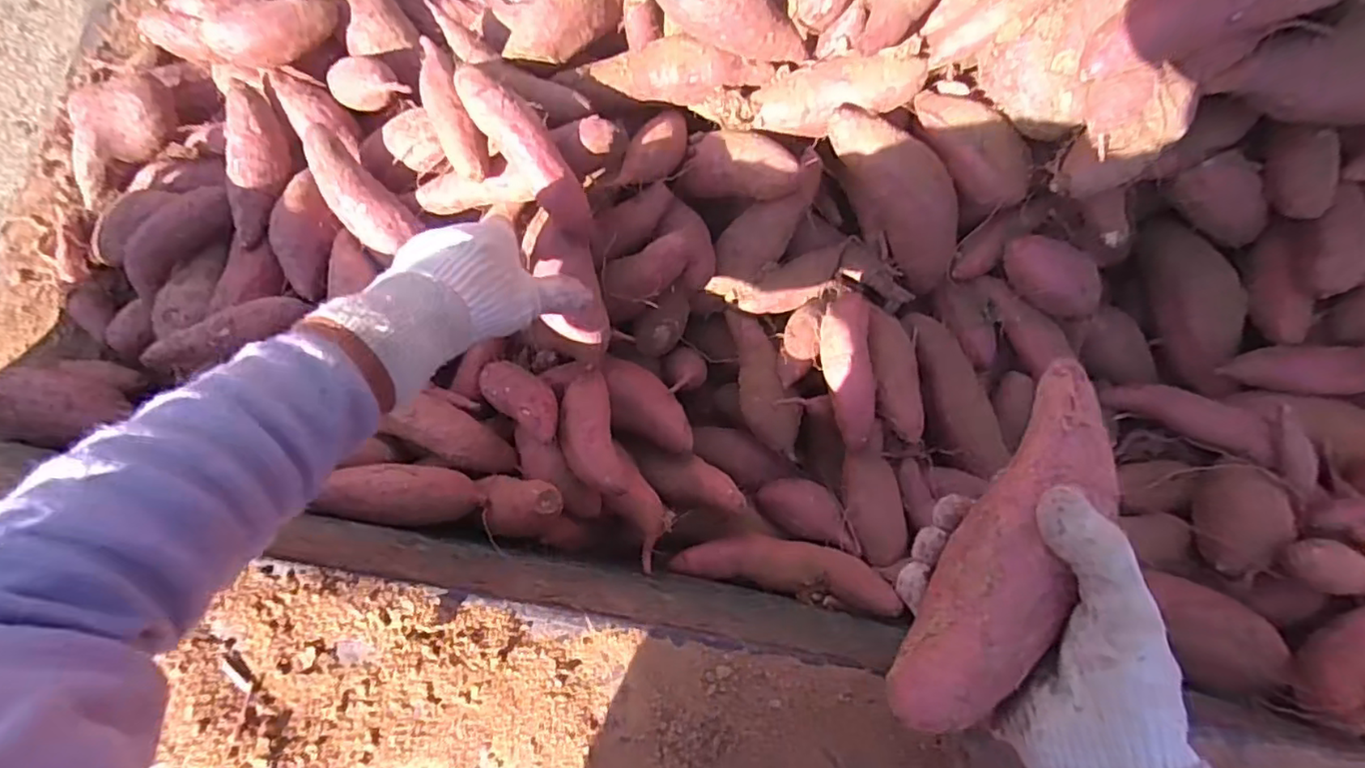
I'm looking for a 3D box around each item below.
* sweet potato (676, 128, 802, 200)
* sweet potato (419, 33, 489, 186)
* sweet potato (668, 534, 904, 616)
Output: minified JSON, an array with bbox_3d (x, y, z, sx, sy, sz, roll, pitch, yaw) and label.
[{"bbox_3d":[0.053,-0.186,0.537,0.103,0.047,0.053,14,111,30],"label":"sweet potato"},{"bbox_3d":[-0.190,-0.224,0.503,0.032,0.038,0.152,-23,81,-4],"label":"sweet potato"},{"bbox_3d":[0.082,0.148,0.507,0.171,0.041,0.043,10,80,1],"label":"sweet potato"}]

